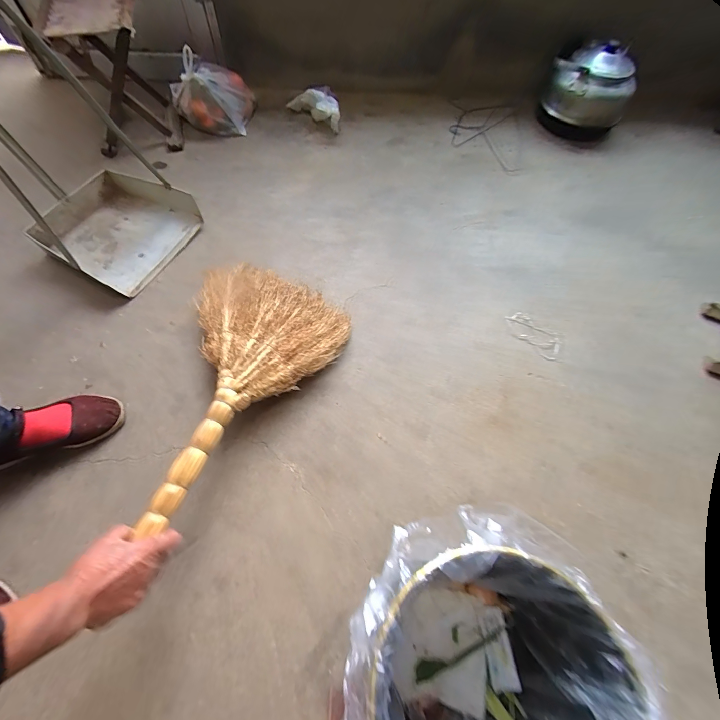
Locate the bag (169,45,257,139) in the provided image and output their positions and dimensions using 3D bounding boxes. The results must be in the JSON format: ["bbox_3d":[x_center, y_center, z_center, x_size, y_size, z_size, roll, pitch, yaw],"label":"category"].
[{"bbox_3d":[-0.447,-0.806,1.023,0.200,0.151,0.194,11,64,3],"label":"bag"}]

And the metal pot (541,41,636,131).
[{"bbox_3d":[0.679,-0.806,1.000,0.233,0.159,0.234,1,64,-2],"label":"metal pot"}]

